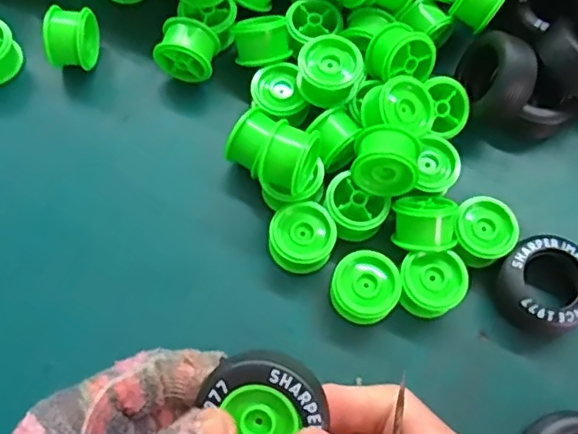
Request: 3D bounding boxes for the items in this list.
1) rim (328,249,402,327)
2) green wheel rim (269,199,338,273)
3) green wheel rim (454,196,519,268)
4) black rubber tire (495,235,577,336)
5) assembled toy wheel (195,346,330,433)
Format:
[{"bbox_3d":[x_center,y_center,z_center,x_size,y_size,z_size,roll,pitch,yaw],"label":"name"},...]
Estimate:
[{"bbox_3d":[0.038,0.037,0.312,0.033,0.023,0.035,1,70,-2],"label":"rim"},{"bbox_3d":[0.007,0.011,0.321,0.032,0.025,0.033,14,70,3],"label":"green wheel rim"},{"bbox_3d":[0.101,0.010,0.326,0.035,0.024,0.032,1,70,-2],"label":"green wheel rim"},{"bbox_3d":[0.132,0.038,0.317,0.046,0.023,0.051,24,71,7],"label":"black rubber tire"},{"bbox_3d":[-0.011,0.074,0.234,0.040,0.022,0.050,27,94,5],"label":"assembled toy wheel"}]

